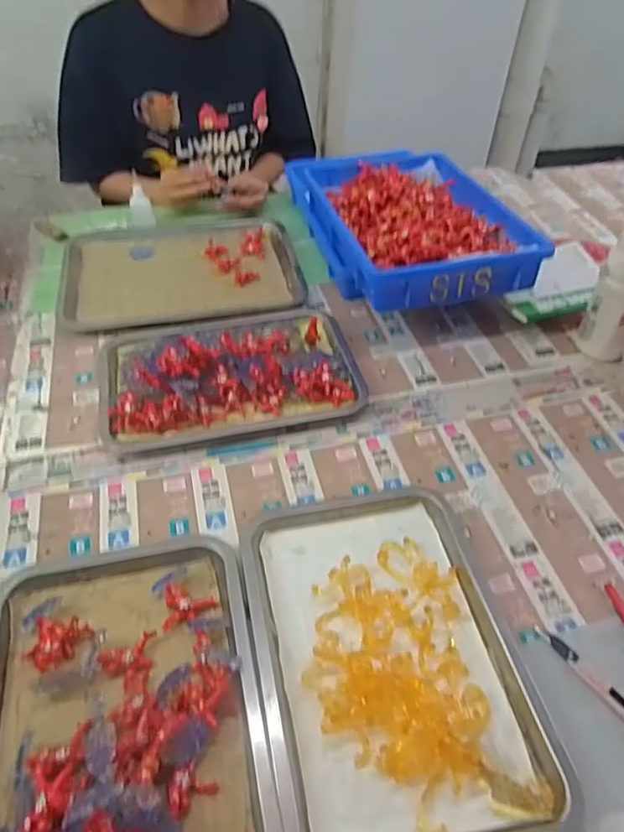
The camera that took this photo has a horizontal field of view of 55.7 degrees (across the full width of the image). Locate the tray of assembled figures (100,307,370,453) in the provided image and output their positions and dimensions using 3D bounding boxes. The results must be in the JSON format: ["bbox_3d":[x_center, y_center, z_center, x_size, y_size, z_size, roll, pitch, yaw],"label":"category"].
[{"bbox_3d":[-0.101,-0.074,0.726,0.308,0.050,0.197,-9,44,-10],"label":"tray of assembled figures"}]

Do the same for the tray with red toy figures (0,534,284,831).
[{"bbox_3d":[-0.147,0.229,0.444,0.215,0.048,0.316,-8,44,-10],"label":"tray with red toy figures"}]

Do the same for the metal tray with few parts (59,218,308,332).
[{"bbox_3d":[-0.205,-0.243,0.927,0.347,0.023,0.292,-8,44,-9],"label":"metal tray with few parts"}]

